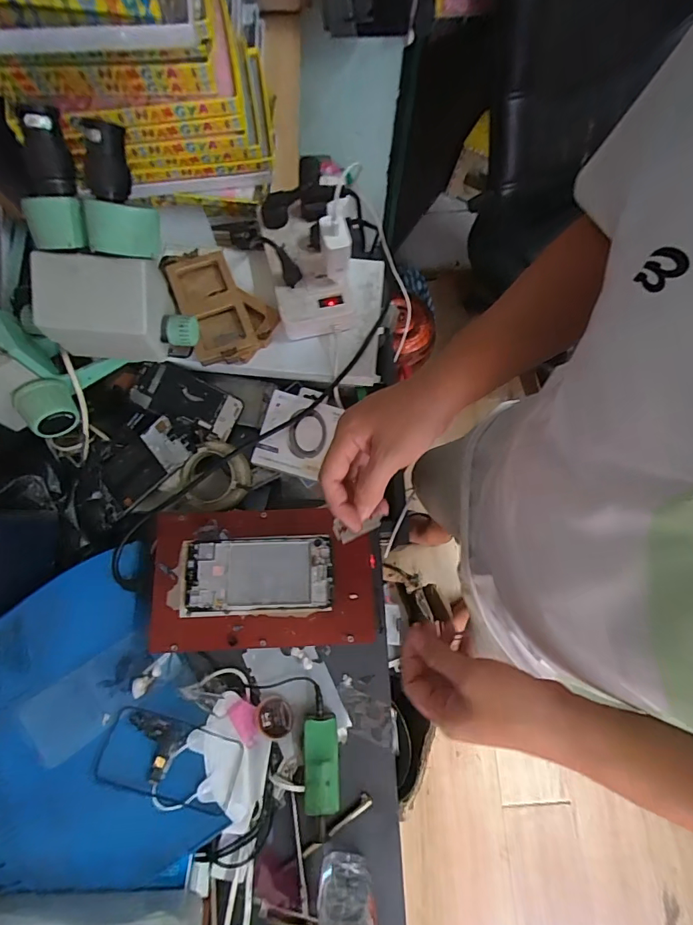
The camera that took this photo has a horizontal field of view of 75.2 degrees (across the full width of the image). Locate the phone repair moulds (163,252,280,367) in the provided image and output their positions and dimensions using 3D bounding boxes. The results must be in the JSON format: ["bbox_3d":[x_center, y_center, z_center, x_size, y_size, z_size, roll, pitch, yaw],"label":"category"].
[{"bbox_3d":[-0.167,-0.216,0.616,0.118,0.049,0.177,-22,74,-15],"label":"phone repair moulds"}]

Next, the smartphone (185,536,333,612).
[{"bbox_3d":[-0.093,0.119,0.483,0.153,0.006,0.073,-2,74,-1],"label":"smartphone"}]

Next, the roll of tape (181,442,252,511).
[{"bbox_3d":[-0.173,0.019,0.594,0.085,0.026,0.086,0,74,0],"label":"roll of tape"}]

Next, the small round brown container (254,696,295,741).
[{"bbox_3d":[-0.088,0.308,0.544,0.043,0.022,0.041,0,74,0],"label":"small round brown container"}]

